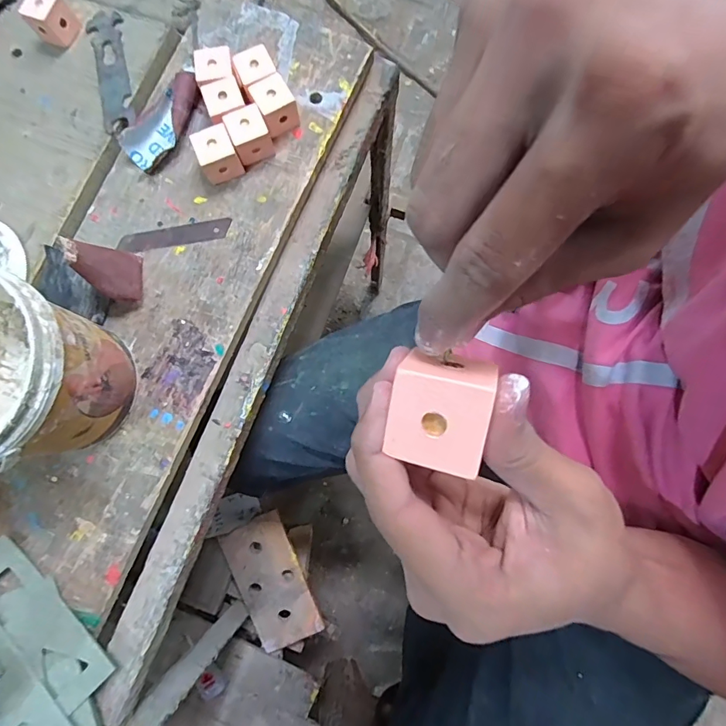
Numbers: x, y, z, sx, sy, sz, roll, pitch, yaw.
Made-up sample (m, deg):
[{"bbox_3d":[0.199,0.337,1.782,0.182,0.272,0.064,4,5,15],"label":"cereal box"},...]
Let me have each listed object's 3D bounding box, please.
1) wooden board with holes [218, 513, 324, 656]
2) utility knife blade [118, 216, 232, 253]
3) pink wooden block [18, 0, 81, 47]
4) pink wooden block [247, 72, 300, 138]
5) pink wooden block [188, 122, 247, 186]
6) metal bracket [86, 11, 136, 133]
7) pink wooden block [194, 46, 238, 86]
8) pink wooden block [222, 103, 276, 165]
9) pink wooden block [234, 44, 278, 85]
[{"bbox_3d":[-0.130,0.312,0.632,0.092,0.015,0.190,-19,95,-3],"label":"wooden board with holes"},{"bbox_3d":[-0.166,-0.112,0.392,0.098,0.004,0.018,-9,78,0],"label":"utility knife blade"},{"bbox_3d":[-0.295,-0.325,0.419,0.030,0.035,0.032,16,79,5],"label":"pink wooden block"},{"bbox_3d":[-0.076,-0.223,0.390,0.030,0.033,0.037,-27,79,-4],"label":"pink wooden block"},{"bbox_3d":[-0.125,-0.178,0.385,0.031,0.032,0.032,-25,79,-4],"label":"pink wooden block"},{"bbox_3d":[-0.237,-0.275,0.420,0.032,0.006,0.134,-13,79,-1],"label":"metal bracket"},{"bbox_3d":[-0.128,-0.254,0.397,0.033,0.031,0.035,-13,78,-1],"label":"pink wooden block"},{"bbox_3d":[-0.098,-0.195,0.387,0.031,0.033,0.032,-25,79,-4],"label":"pink wooden block"},{"bbox_3d":[-0.093,-0.253,0.394,0.031,0.031,0.029,-22,79,-3],"label":"pink wooden block"}]

